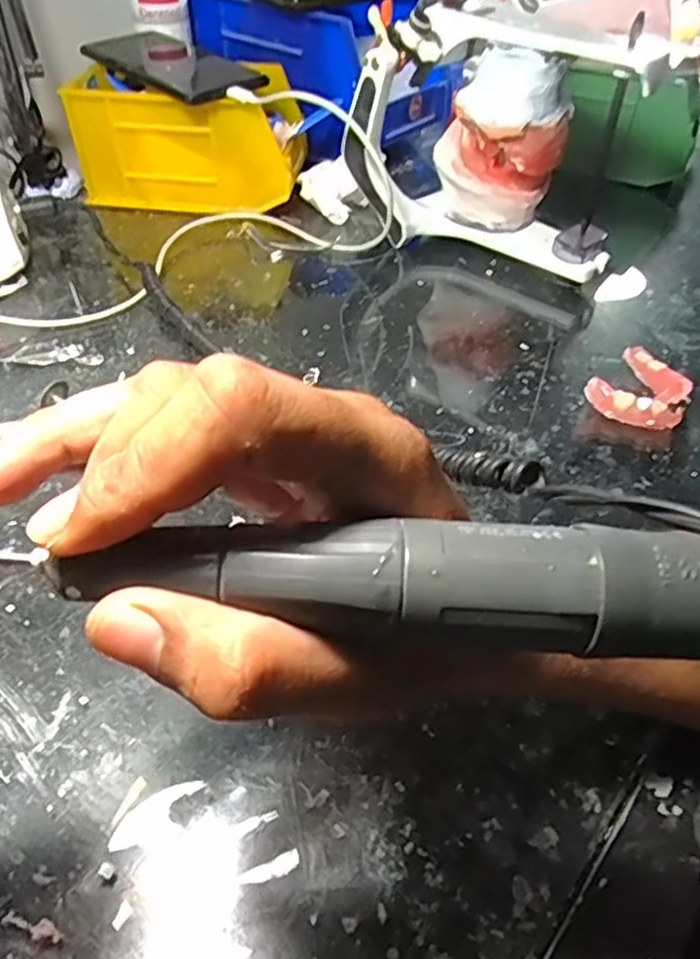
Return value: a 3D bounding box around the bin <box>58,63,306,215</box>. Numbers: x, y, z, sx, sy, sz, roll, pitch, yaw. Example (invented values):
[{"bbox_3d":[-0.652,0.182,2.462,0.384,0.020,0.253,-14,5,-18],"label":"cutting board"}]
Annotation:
[{"bbox_3d":[-0.128,-0.281,0.567,0.169,0.088,0.092,6,45,4],"label":"bin"}]

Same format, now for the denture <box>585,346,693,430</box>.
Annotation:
[{"bbox_3d":[0.170,-0.050,0.396,0.049,0.017,0.058,33,53,27],"label":"denture"}]

